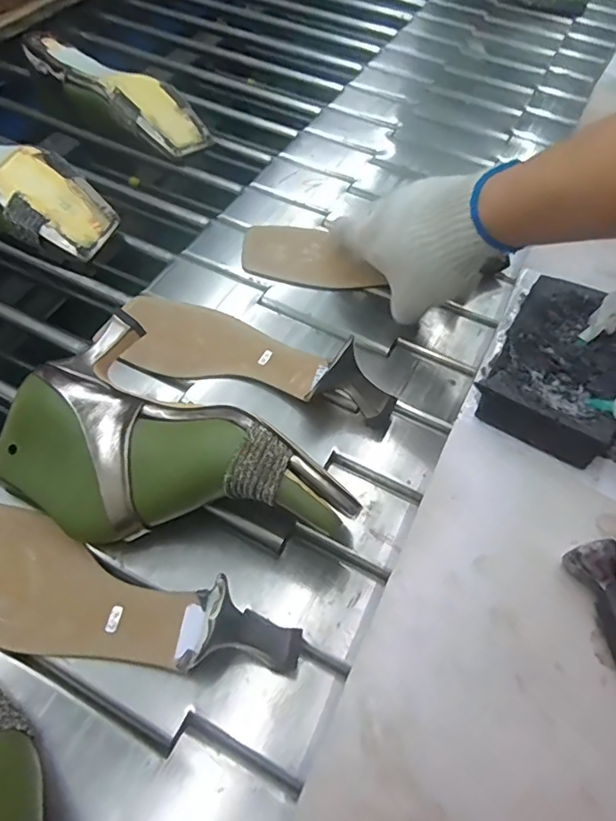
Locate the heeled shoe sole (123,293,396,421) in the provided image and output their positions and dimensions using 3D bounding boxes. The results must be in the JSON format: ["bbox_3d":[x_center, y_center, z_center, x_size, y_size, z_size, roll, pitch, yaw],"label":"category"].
[{"bbox_3d":[-0.045,-0.054,0.441,0.240,0.047,0.076,14,57,4],"label":"heeled shoe sole"}]

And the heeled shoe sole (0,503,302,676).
[{"bbox_3d":[-0.132,0.111,0.321,0.246,0.054,0.078,21,57,12],"label":"heeled shoe sole"}]

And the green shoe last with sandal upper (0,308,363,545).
[{"bbox_3d":[-0.095,0.043,0.348,0.213,0.088,0.123,39,63,22],"label":"green shoe last with sandal upper"}]

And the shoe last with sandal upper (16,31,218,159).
[{"bbox_3d":[-0.218,-0.353,0.624,0.226,0.061,0.088,30,59,14],"label":"shoe last with sandal upper"}]

